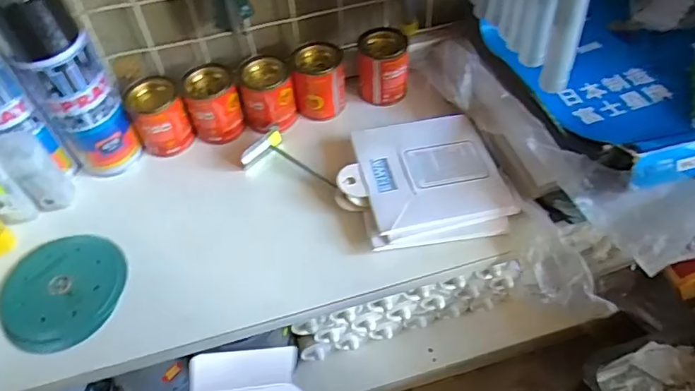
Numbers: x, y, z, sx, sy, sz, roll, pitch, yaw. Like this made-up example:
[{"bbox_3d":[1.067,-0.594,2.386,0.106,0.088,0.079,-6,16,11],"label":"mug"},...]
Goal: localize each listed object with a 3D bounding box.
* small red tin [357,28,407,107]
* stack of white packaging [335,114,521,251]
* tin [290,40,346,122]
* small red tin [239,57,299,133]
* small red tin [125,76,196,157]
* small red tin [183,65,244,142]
[{"bbox_3d":[0.040,-0.142,0.580,0.053,0.069,0.047,1,50,7],"label":"small red tin"},{"bbox_3d":[0.071,-0.016,0.505,0.154,0.025,0.139,-13,50,-5],"label":"stack of white packaging"},{"bbox_3d":[-0.031,-0.125,0.571,0.055,0.069,0.048,-8,49,-1],"label":"tin"},{"bbox_3d":[-0.086,-0.108,0.564,0.054,0.065,0.059,-3,50,3],"label":"small red tin"},{"bbox_3d":[-0.196,-0.082,0.548,0.052,0.069,0.050,-3,50,3],"label":"small red tin"},{"bbox_3d":[-0.142,-0.097,0.554,0.052,0.068,0.050,-3,50,3],"label":"small red tin"}]

